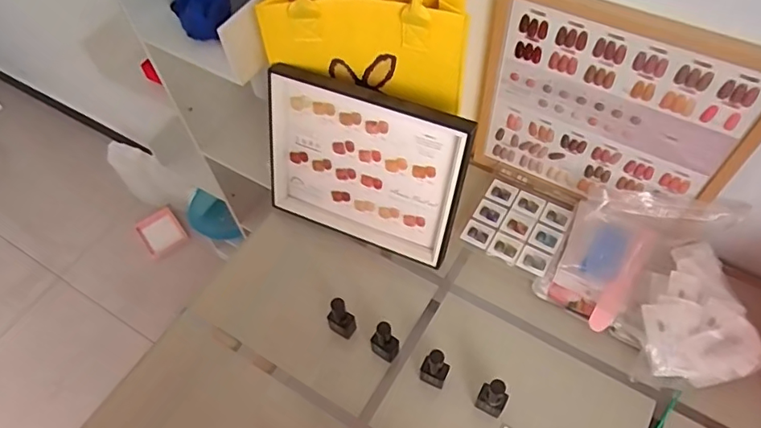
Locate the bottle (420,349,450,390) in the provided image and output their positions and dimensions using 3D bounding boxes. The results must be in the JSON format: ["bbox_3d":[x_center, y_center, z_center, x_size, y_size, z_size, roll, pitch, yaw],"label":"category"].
[{"bbox_3d":[0.066,0.189,0.635,0.031,0.080,0.025,20,61,15],"label":"bottle"}]

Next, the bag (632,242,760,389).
[{"bbox_3d":[0.406,0.132,0.678,0.140,0.045,0.195,11,59,10],"label":"bag"}]

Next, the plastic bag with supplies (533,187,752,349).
[{"bbox_3d":[0.330,0.046,0.702,0.164,0.094,0.221,37,67,24],"label":"plastic bag with supplies"}]

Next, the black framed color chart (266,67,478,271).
[{"bbox_3d":[-0.026,-0.060,0.713,0.272,0.243,0.030,22,40,13],"label":"black framed color chart"}]

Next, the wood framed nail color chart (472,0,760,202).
[{"bbox_3d":[0.279,-0.115,0.669,0.317,0.301,0.035,28,63,19],"label":"wood framed nail color chart"}]

